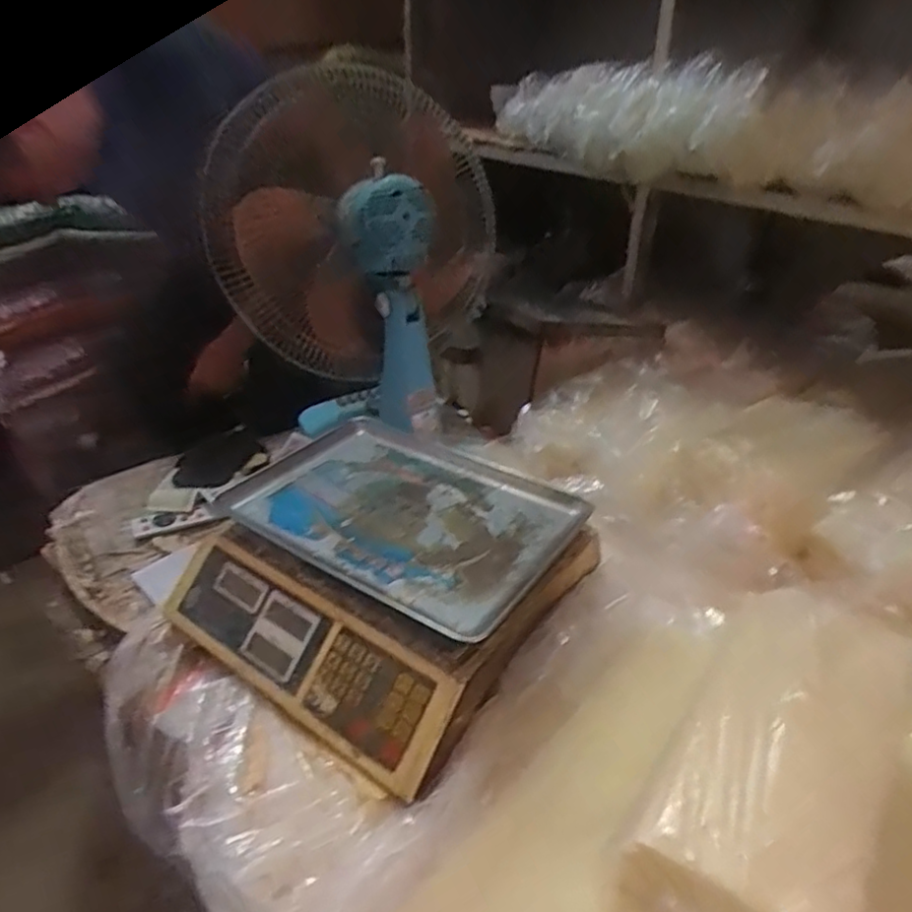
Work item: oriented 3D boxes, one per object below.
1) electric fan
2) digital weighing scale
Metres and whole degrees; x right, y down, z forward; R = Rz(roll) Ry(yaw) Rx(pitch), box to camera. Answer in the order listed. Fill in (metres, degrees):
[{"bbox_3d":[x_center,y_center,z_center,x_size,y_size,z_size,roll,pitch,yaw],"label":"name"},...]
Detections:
[{"bbox_3d":[-0.129,-0.286,0.951,0.322,0.458,0.296,9,32,14],"label":"electric fan"},{"bbox_3d":[-0.073,0.111,0.659,0.335,0.103,0.319,21,37,30],"label":"digital weighing scale"}]

